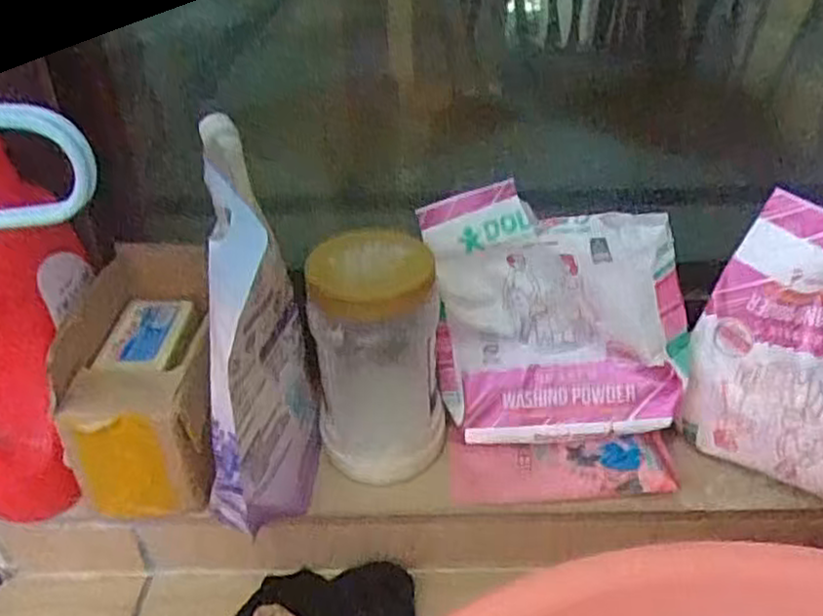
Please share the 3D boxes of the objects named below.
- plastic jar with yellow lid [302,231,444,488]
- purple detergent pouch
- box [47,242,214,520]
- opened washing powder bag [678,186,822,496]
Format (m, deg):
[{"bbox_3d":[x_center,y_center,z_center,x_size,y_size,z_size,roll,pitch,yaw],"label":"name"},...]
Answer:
[{"bbox_3d":[-0.024,0.036,0.592,0.097,0.166,0.096,-3,33,-2],"label":"plastic jar with yellow lid"},{"bbox_3d":[-0.111,0.023,0.544,0.073,0.243,0.155,-6,34,-7],"label":"purple detergent pouch"},{"bbox_3d":[-0.214,0.057,0.602,0.090,0.138,0.159,-6,34,-7],"label":"box"},{"bbox_3d":[0.304,0.033,0.570,0.162,0.163,0.121,21,39,30],"label":"opened washing powder bag"}]

